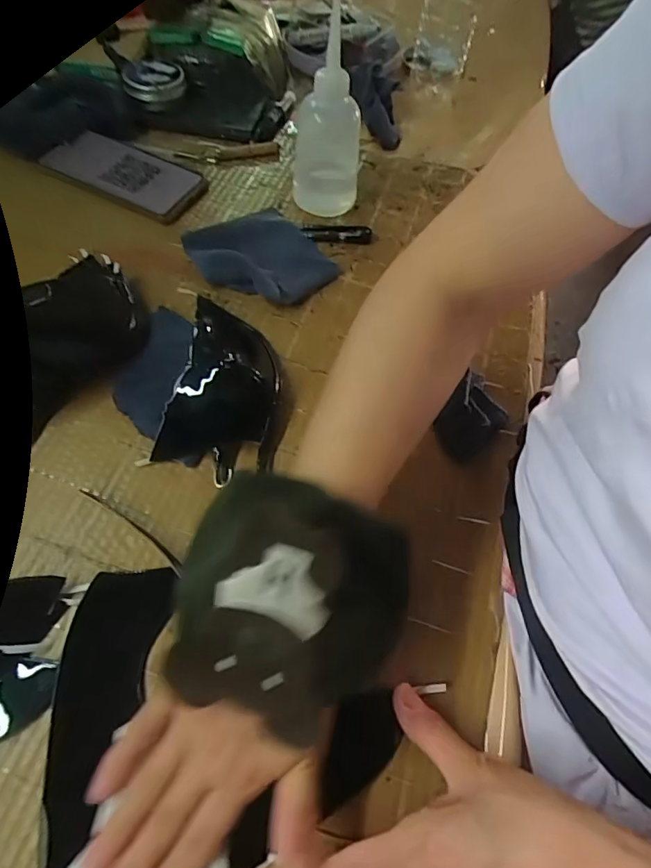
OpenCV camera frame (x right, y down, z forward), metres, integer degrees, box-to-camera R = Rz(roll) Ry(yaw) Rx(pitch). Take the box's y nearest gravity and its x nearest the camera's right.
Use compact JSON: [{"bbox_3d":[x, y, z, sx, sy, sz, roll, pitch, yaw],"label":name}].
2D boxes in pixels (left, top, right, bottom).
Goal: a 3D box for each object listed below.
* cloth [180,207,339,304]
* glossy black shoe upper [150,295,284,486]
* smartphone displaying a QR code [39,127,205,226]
[{"bbox_3d":[-0.058,-0.166,0.458,0.114,0.019,0.107,42,66,18],"label":"cloth"},{"bbox_3d":[-0.074,-0.047,0.379,0.083,0.043,0.148,8,60,1],"label":"glossy black shoe upper"},{"bbox_3d":[-0.198,-0.268,0.502,0.147,0.009,0.083,28,63,5],"label":"smartphone displaying a QR code"}]

